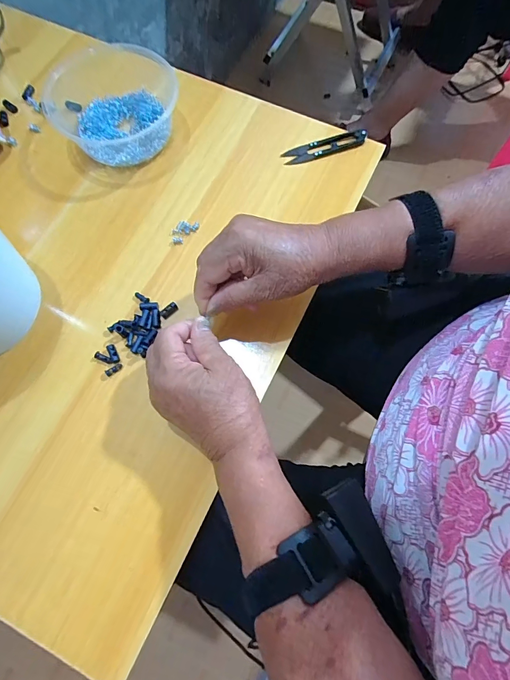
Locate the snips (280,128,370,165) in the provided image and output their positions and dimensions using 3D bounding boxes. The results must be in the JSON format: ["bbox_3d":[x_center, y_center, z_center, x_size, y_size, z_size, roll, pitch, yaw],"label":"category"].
[{"bbox_3d":[0.083,-0.233,0.427,0.102,0.011,0.026,-18,72,-6],"label":"snips"}]

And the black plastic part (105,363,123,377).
[{"bbox_3d":[-0.139,0.029,0.353,0.017,0.004,0.007,-34,76,-9],"label":"black plastic part"}]

